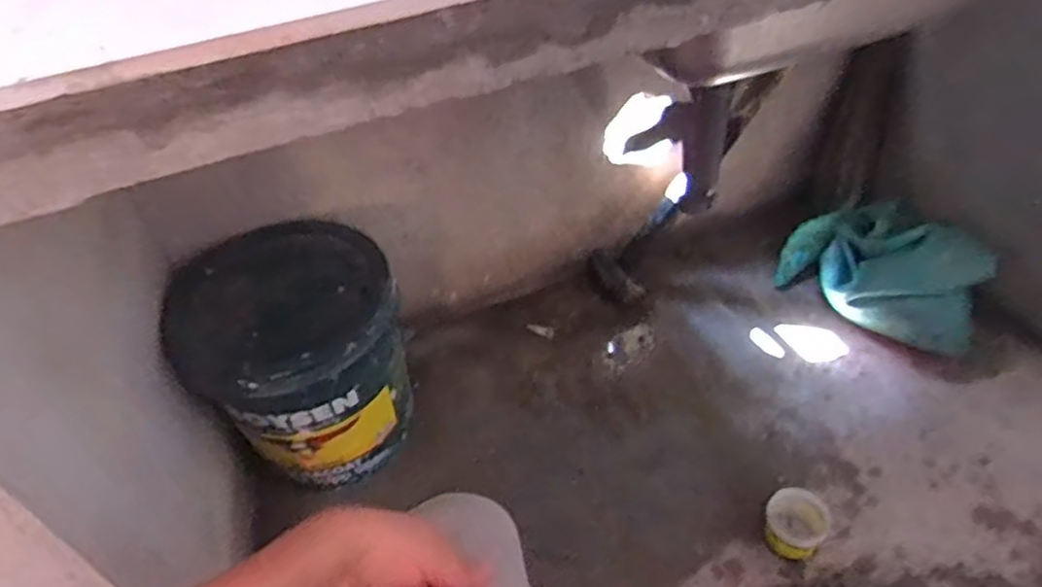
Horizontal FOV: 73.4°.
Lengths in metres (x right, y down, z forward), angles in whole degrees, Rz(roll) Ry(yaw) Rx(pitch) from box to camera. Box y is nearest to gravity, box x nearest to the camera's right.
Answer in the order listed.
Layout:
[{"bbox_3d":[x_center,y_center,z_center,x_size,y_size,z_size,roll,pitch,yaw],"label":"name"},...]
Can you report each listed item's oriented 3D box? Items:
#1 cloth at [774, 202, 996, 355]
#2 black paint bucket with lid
[{"bbox_3d":[0.615,-0.036,1.207,0.318,0.178,0.167,16,49,20],"label":"cloth"},{"bbox_3d":[-0.321,0.104,1.071,0.310,0.305,0.282,-3,45,3],"label":"black paint bucket with lid"}]

